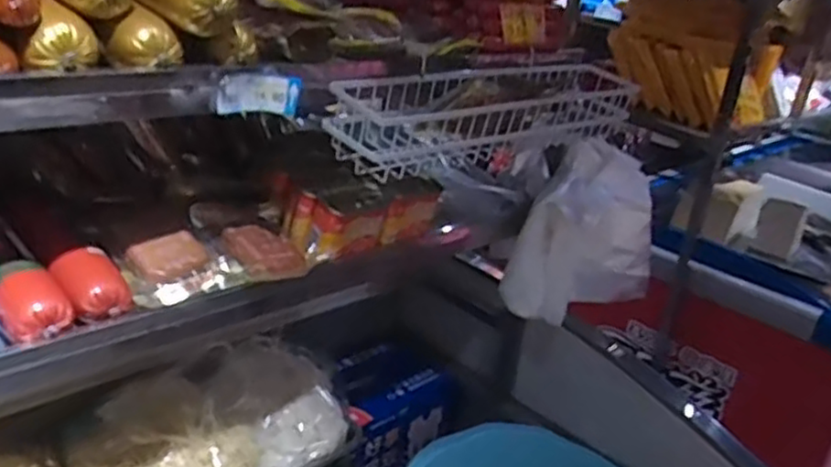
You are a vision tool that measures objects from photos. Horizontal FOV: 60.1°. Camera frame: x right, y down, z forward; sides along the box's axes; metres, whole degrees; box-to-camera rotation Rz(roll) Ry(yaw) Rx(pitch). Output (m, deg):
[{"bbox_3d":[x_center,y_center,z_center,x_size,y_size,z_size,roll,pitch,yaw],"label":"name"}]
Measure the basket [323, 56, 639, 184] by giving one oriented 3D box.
[{"bbox_3d":[0.124,-0.168,1.004,0.146,0.112,0.574,24,28,34],"label":"basket"}]

